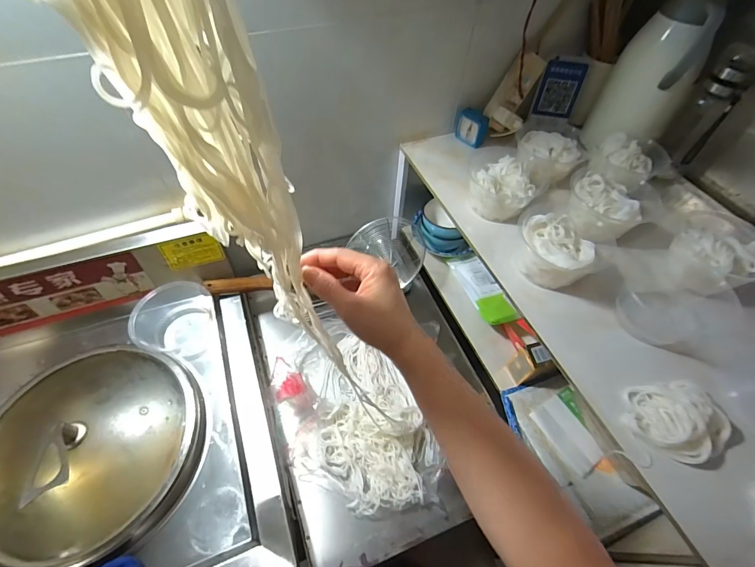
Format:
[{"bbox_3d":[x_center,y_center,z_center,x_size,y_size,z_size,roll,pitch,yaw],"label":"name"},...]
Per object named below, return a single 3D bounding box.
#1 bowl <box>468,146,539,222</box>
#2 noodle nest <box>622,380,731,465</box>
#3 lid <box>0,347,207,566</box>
[{"bbox_3d":[0.239,-0.193,0.697,0.125,0.065,0.152,24,57,14],"label":"bowl"},{"bbox_3d":[0.382,0.169,0.465,0.105,0.035,0.109,-32,62,-23],"label":"noodle nest"},{"bbox_3d":[-0.457,0.238,0.559,0.334,0.102,0.308,1,55,-2],"label":"lid"}]

